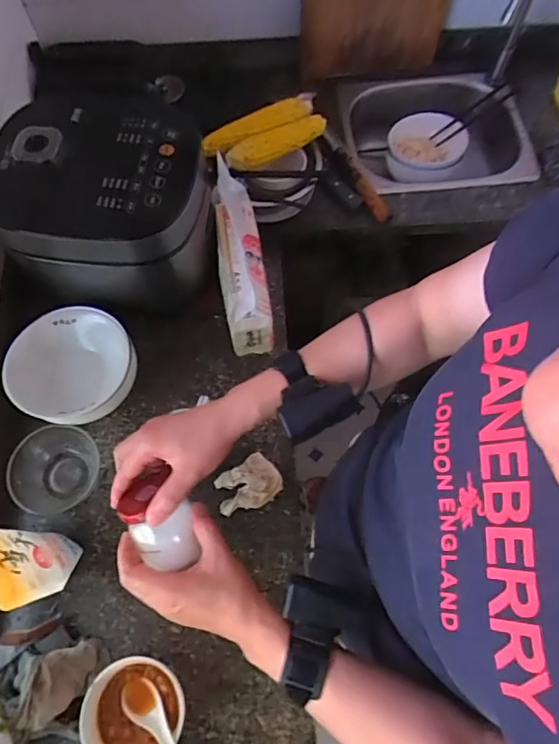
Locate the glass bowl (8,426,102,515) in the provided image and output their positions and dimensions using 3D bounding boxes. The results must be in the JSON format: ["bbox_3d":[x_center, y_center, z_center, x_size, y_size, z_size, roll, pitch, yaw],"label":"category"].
[{"bbox_3d":[-0.319,0.139,0.722,0.099,0.057,0.115,6,67,4],"label":"glass bowl"}]

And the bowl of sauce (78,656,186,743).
[{"bbox_3d":[-0.168,0.402,0.603,0.109,0.055,0.113,0,66,1],"label":"bowl of sauce"}]

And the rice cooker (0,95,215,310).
[{"bbox_3d":[-0.251,-0.230,0.774,0.284,0.258,0.217,-1,66,1],"label":"rice cooker"}]

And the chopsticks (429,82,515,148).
[{"bbox_3d":[0.403,-0.536,1.069,0.181,0.013,0.035,-33,68,10],"label":"chopsticks"}]

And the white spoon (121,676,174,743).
[{"bbox_3d":[-0.142,0.406,0.588,0.041,0.020,0.121,-46,45,-17],"label":"white spoon"}]

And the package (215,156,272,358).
[{"bbox_3d":[-0.060,-0.170,0.807,0.066,0.150,0.253,-8,66,-3],"label":"package"}]

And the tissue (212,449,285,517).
[{"bbox_3d":[-0.046,0.163,0.728,0.094,0.022,0.068,-36,71,-14],"label":"tissue"}]

